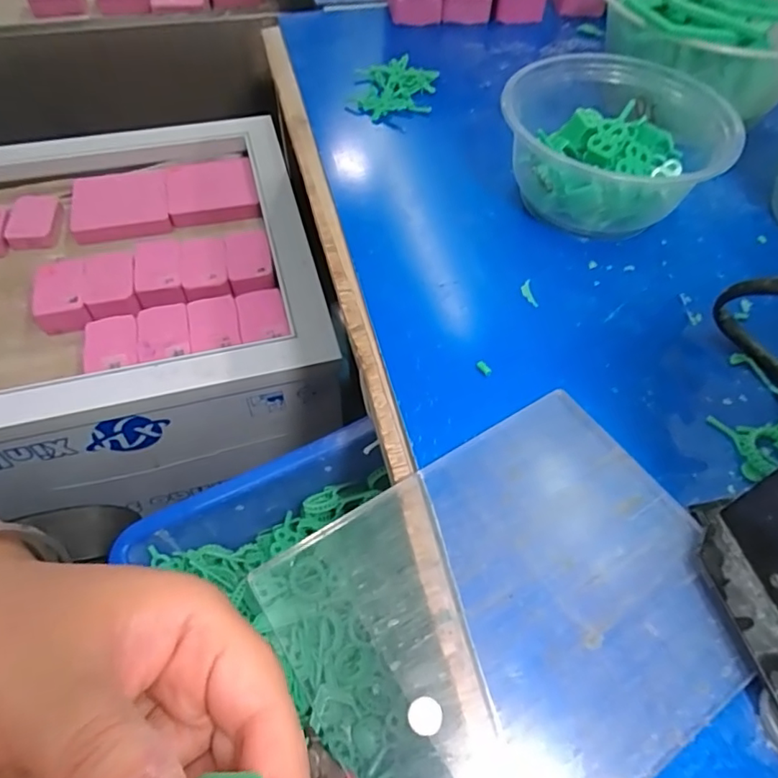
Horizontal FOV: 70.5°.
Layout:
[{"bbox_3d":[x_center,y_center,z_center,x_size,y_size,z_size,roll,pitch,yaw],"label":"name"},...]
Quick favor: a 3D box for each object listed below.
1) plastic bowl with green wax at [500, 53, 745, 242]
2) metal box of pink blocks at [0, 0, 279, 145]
[{"bbox_3d":[0.141,-0.154,0.352,0.128,0.062,0.136,1,56,-1],"label":"plastic bowl with green wax"},{"bbox_3d":[-0.416,-0.582,0.828,0.489,0.101,0.416,-9,56,-8],"label":"metal box of pink blocks"}]

